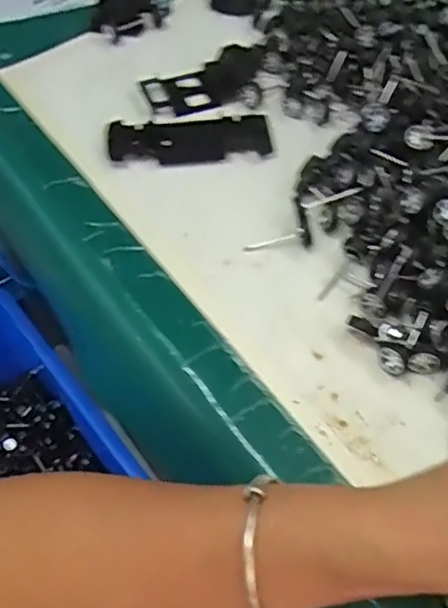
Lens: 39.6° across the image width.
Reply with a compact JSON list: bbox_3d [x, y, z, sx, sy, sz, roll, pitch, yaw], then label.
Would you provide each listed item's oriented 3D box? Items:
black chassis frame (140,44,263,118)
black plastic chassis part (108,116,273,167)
[{"bbox_3d":[-0.011,-0.183,0.513,0.106,0.010,0.050,-27,62,-15],"label":"black chassis frame"},{"bbox_3d":[-0.025,-0.127,0.476,0.120,0.010,0.044,-6,58,-3],"label":"black plastic chassis part"}]

